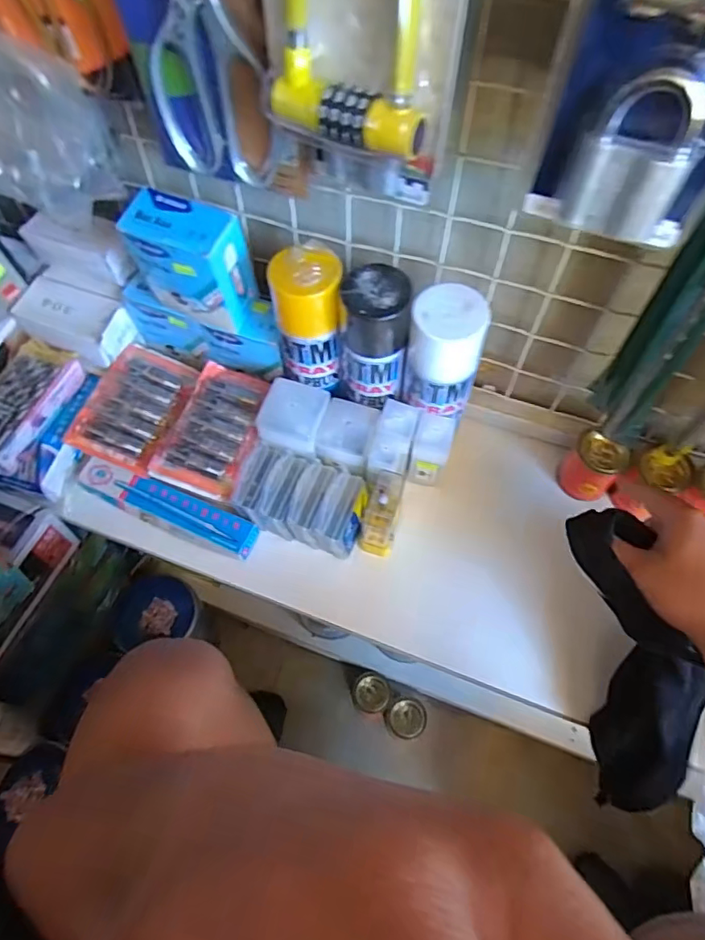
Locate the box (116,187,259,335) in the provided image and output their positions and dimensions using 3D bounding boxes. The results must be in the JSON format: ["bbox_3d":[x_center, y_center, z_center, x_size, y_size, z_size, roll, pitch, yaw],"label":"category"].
[{"bbox_3d":[-0.156,-0.198,0.525,0.098,0.110,0.058,21,63,12],"label":"box"}]

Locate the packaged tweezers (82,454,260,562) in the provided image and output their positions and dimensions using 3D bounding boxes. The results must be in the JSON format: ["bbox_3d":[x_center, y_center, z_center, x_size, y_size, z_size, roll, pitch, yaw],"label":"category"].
[{"bbox_3d":[-0.202,0.038,0.582,0.210,0.022,0.041,20,62,12],"label":"packaged tweezers"}]

